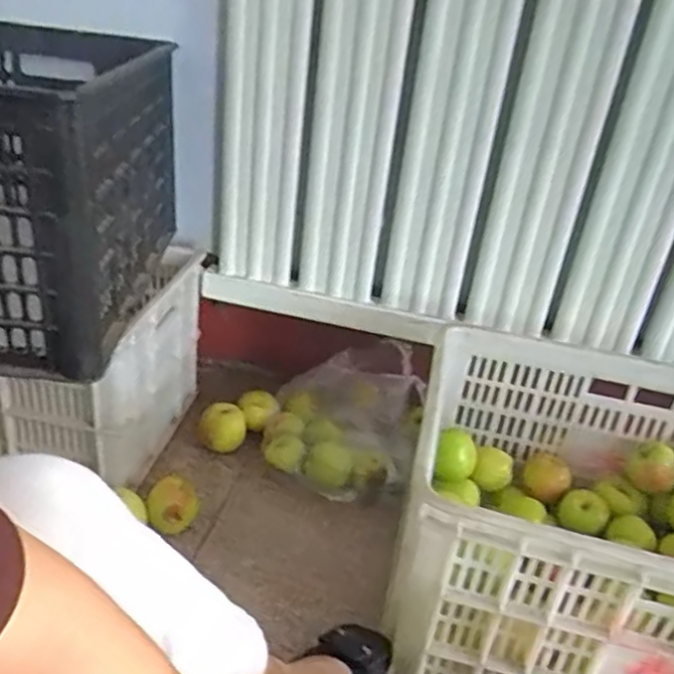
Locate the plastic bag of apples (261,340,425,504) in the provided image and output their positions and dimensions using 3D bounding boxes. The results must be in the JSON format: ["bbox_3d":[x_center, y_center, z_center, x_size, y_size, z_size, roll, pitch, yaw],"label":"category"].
[{"bbox_3d":[0.015,0.132,1.022,0.243,0.151,0.203,11,30,7],"label":"plastic bag of apples"}]

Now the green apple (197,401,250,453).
[{"bbox_3d":[-0.181,0.139,1.038,0.075,0.071,0.065,0,30,-12],"label":"green apple"}]

